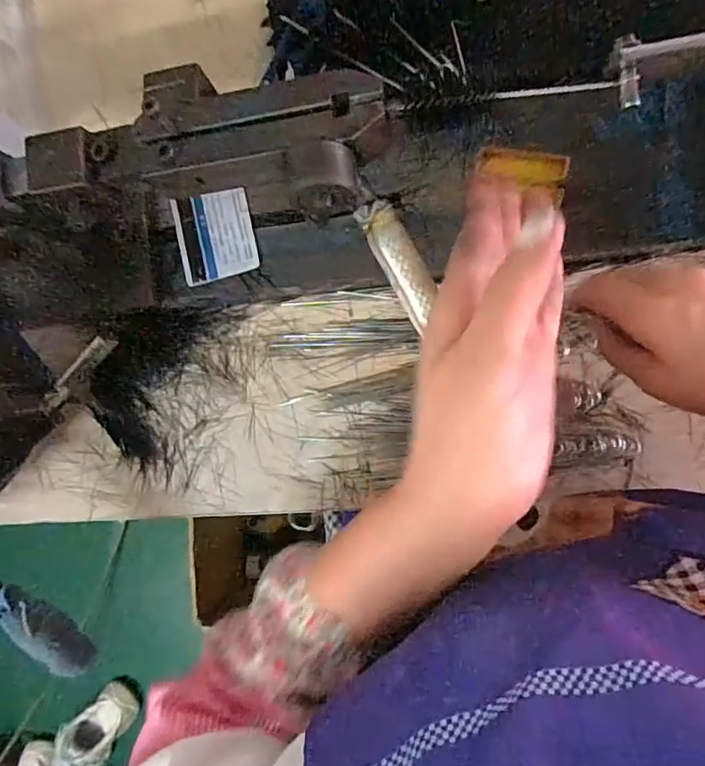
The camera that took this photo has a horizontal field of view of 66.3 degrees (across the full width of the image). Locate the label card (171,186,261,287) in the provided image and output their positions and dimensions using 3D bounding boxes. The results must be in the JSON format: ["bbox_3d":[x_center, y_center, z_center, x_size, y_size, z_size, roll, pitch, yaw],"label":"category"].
[{"bbox_3d":[-0.093,-0.101,0.369,0.055,0.004,0.058,-9,89,10],"label":"label card"}]

